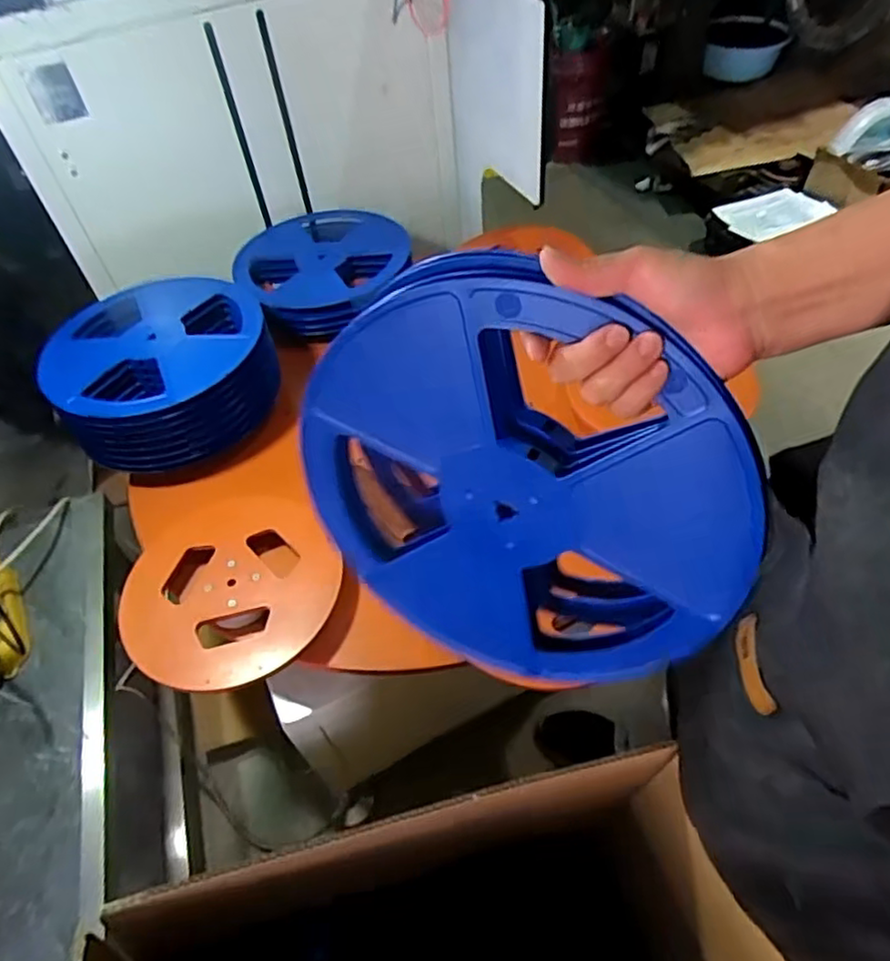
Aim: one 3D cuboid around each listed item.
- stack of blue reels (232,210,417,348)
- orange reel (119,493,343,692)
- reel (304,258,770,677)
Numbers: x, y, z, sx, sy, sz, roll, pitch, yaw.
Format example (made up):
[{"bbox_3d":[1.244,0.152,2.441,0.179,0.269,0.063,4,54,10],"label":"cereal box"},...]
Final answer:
[{"bbox_3d":[-0.229,-0.378,1.210,0.300,0.075,0.326,19,54,21],"label":"stack of blue reels"},{"bbox_3d":[-0.271,0.120,0.835,0.257,0.051,0.282,-24,52,-14],"label":"orange reel"},{"bbox_3d":[0.044,0.016,0.474,0.309,0.322,0.033,39,40,-4],"label":"reel"}]

